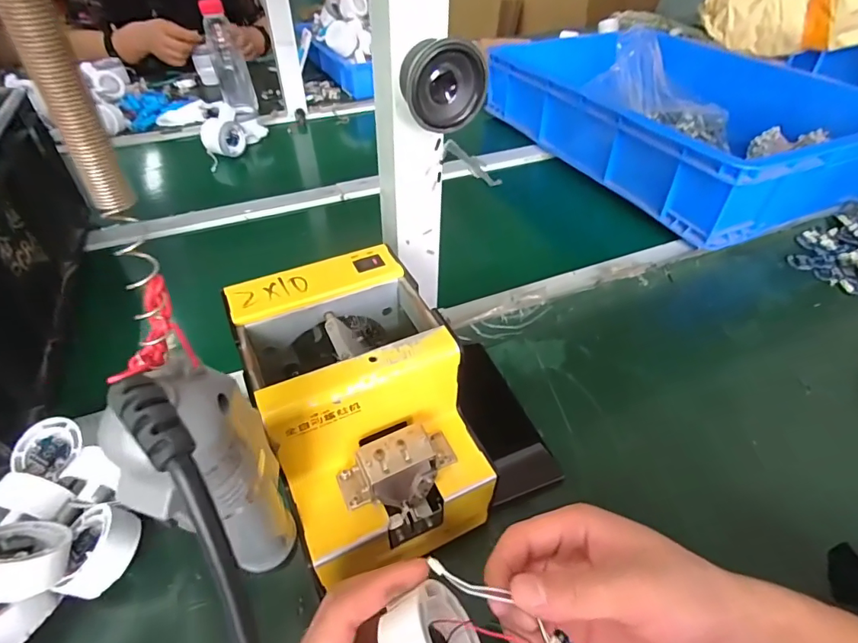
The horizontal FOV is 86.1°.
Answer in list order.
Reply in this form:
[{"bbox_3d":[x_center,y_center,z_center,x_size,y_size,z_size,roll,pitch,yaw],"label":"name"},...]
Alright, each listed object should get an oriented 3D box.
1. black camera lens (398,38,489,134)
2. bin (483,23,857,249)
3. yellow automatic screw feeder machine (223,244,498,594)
[{"bbox_3d":[0.009,-0.155,0.297,0.054,0.049,0.030,-10,45,-11],"label":"black camera lens"},{"bbox_3d":[0.408,-0.367,0.794,0.382,0.123,0.602,-16,46,-17],"label":"bin"},{"bbox_3d":[-0.046,0.056,0.318,0.122,0.113,0.179,-18,47,-19],"label":"yellow automatic screw feeder machine"}]

